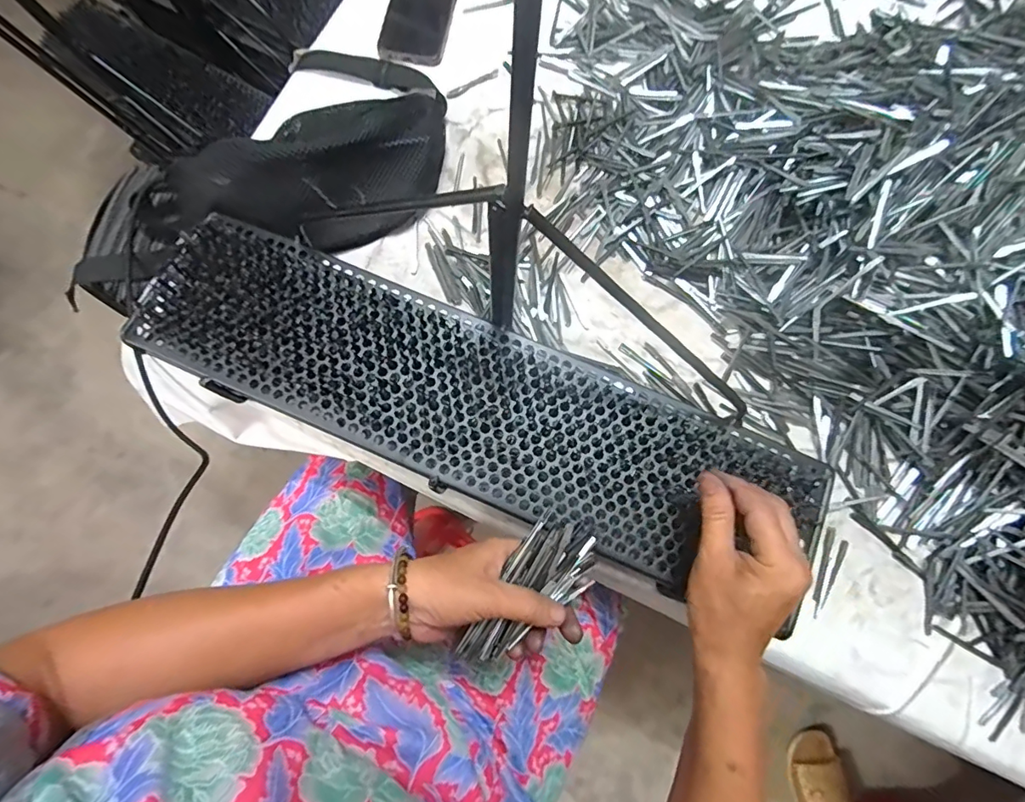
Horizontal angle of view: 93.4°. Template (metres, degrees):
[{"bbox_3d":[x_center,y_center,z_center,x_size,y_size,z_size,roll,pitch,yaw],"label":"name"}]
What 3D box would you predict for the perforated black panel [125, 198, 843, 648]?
[{"bbox_3d":[-0.031,0.004,0.400,0.570,0.018,0.147,22,78,2],"label":"perforated black panel"}]

